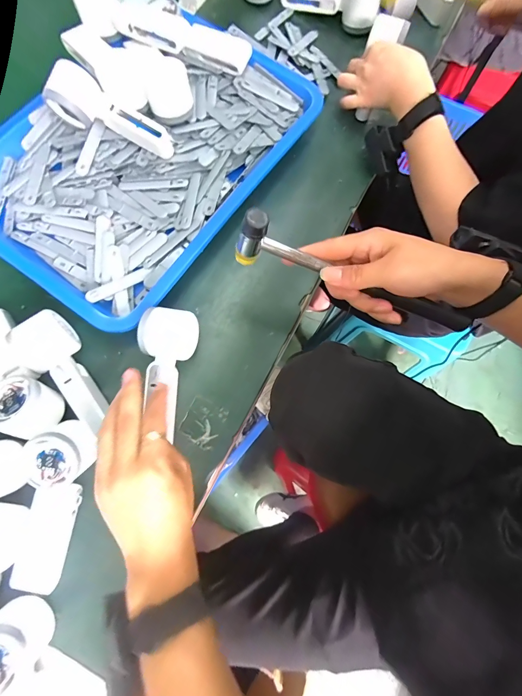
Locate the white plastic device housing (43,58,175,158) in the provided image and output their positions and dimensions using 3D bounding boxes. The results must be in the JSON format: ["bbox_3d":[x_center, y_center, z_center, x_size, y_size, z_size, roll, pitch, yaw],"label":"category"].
[{"bbox_3d":[-0.196,-0.308,0.419,0.165,0.069,0.054,17,75,3],"label":"white plastic device housing"}]

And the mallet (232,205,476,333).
[{"bbox_3d":[0.095,-0.064,0.309,0.245,0.057,0.024,22,75,-3],"label":"mallet"}]

